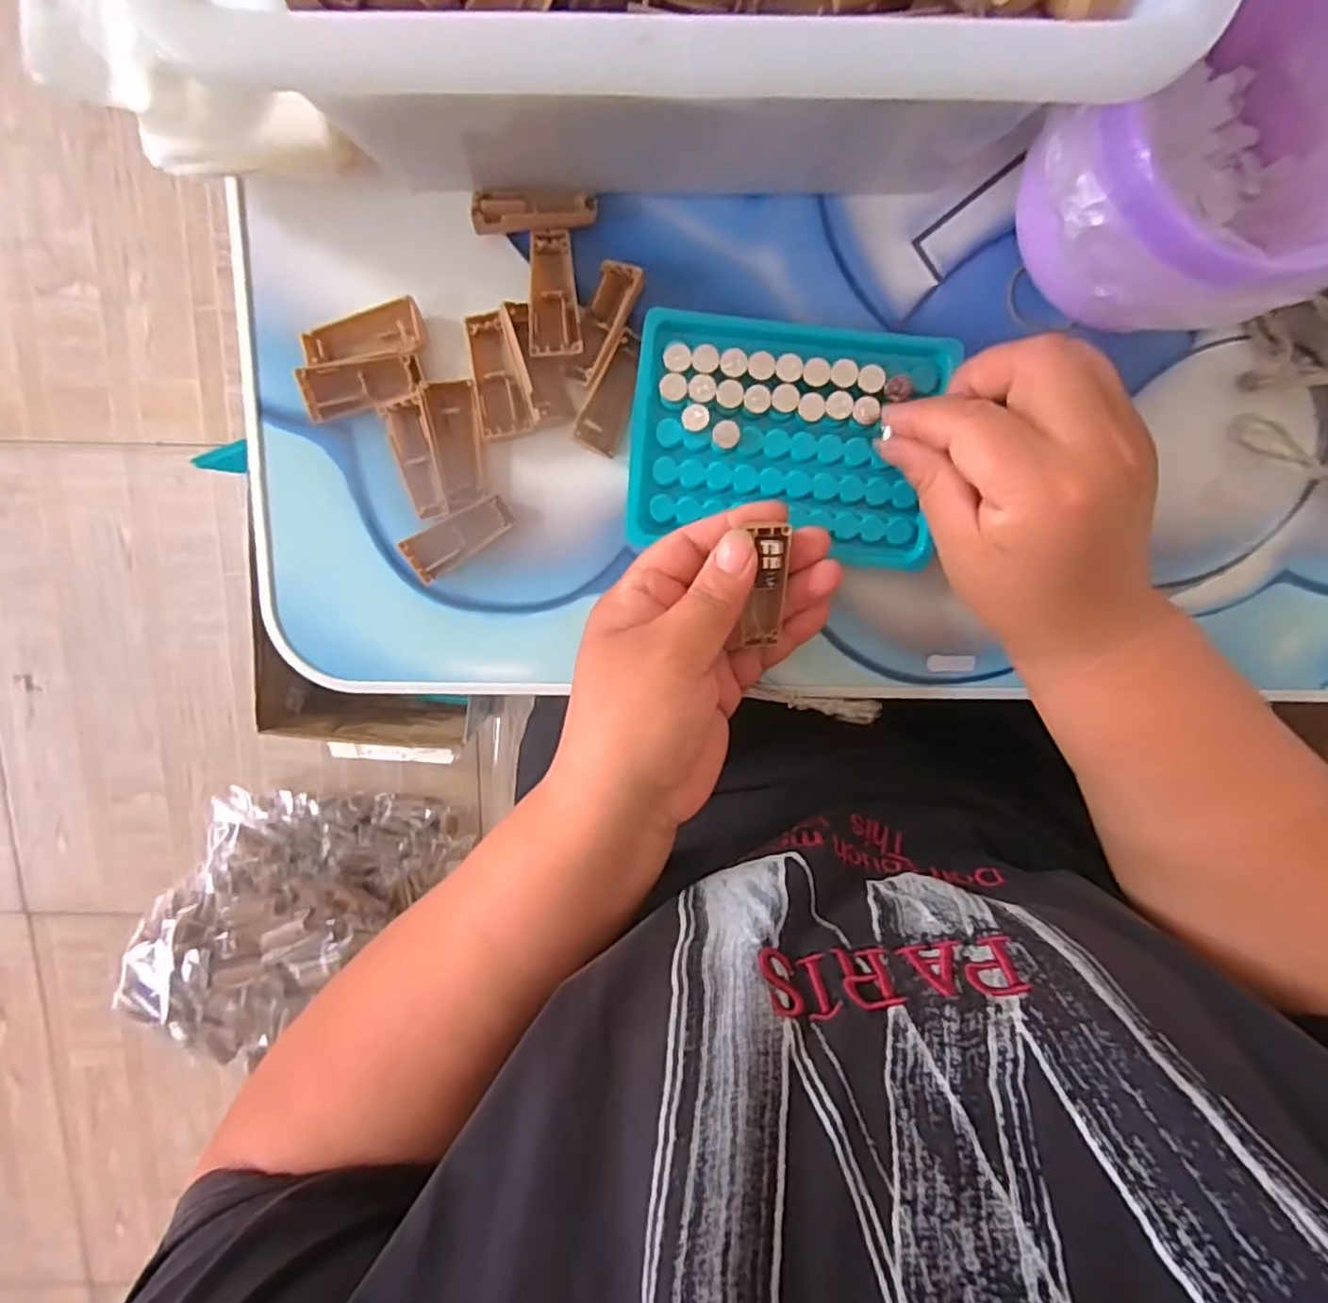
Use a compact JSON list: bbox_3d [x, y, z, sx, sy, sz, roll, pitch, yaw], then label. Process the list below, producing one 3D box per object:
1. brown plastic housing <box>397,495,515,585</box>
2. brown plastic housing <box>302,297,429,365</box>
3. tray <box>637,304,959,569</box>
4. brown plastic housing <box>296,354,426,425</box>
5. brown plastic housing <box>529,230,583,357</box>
[{"bbox_3d":[-0.089,-0.051,0.293,0.048,0.007,0.018,-32,99,4],"label":"brown plastic housing"},{"bbox_3d":[-0.125,-0.132,0.280,0.048,0.010,0.021,-11,100,1],"label":"brown plastic housing"},{"bbox_3d":[0.052,-0.090,0.283,0.128,0.014,0.098,3,100,-2],"label":"tray"},{"bbox_3d":[-0.126,-0.112,0.282,0.049,0.010,0.020,-12,100,1],"label":"brown plastic housing"},{"bbox_3d":[-0.045,-0.146,0.276,0.020,0.007,0.049,-3,97,-4],"label":"brown plastic housing"}]

